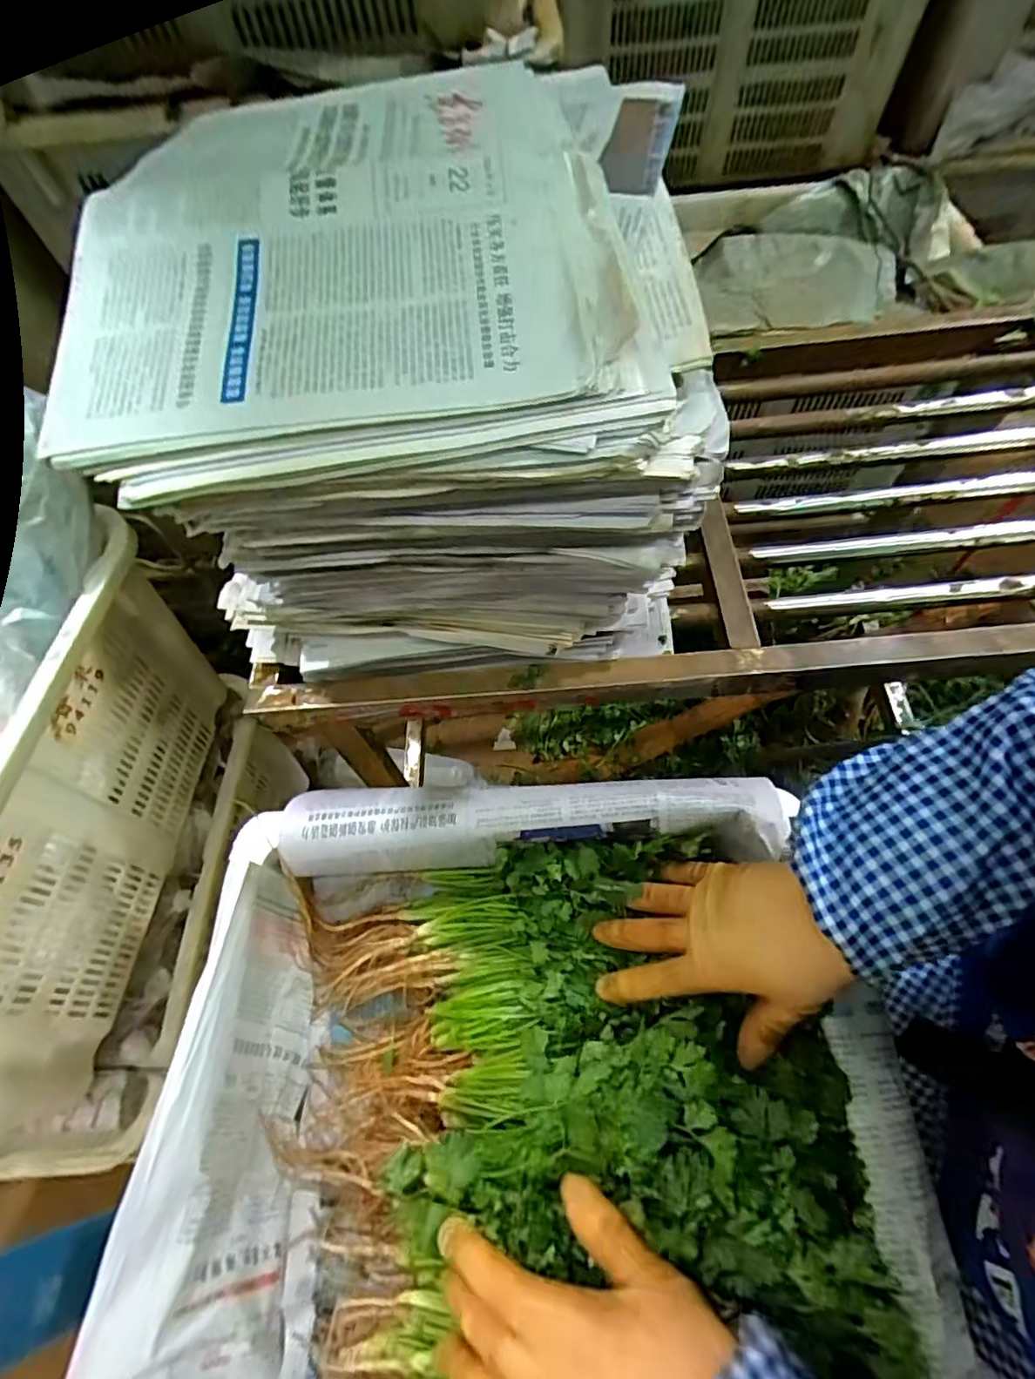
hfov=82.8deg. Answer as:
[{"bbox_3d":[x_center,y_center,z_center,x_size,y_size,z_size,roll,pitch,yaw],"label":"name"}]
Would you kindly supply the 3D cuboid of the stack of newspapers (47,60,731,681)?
[{"bbox_3d":[-0.064,-0.240,0.469,0.362,0.267,0.421,-3,60,1],"label":"stack of newspapers"}]

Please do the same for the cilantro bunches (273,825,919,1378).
[{"bbox_3d":[0.021,0.306,0.387,0.352,0.146,0.389,-9,61,-2],"label":"cilantro bunches"}]

